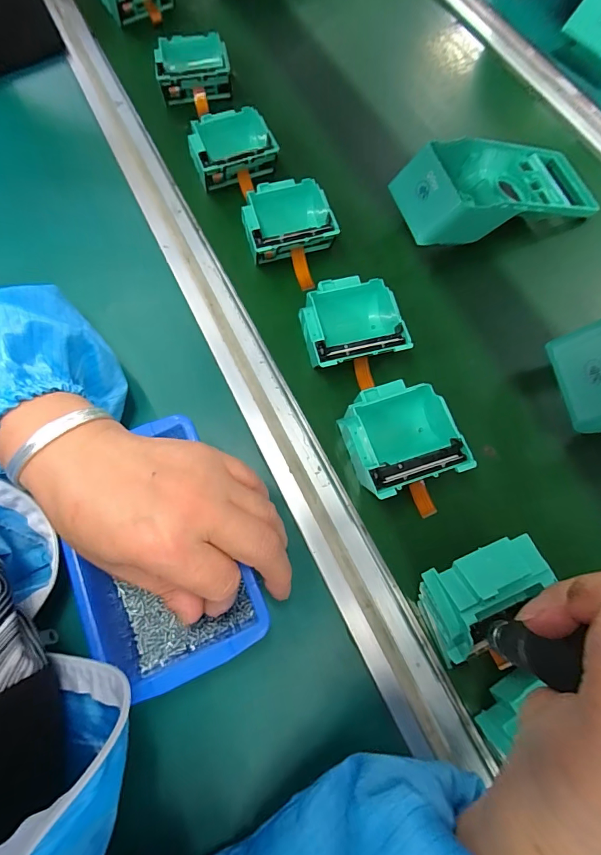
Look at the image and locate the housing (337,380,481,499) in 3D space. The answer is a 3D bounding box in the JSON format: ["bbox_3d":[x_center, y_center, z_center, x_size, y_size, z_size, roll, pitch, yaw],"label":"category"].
[{"bbox_3d":[0.074,0.008,0.307,0.081,0.040,0.077,-17,71,-6],"label":"housing"}]

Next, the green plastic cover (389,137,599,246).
[{"bbox_3d":[0.182,-0.221,0.381,0.192,0.057,0.088,-15,71,-5],"label":"green plastic cover"}]

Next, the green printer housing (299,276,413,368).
[{"bbox_3d":[0.041,-0.084,0.335,0.081,0.036,0.079,-11,71,-4],"label":"green printer housing"}]

